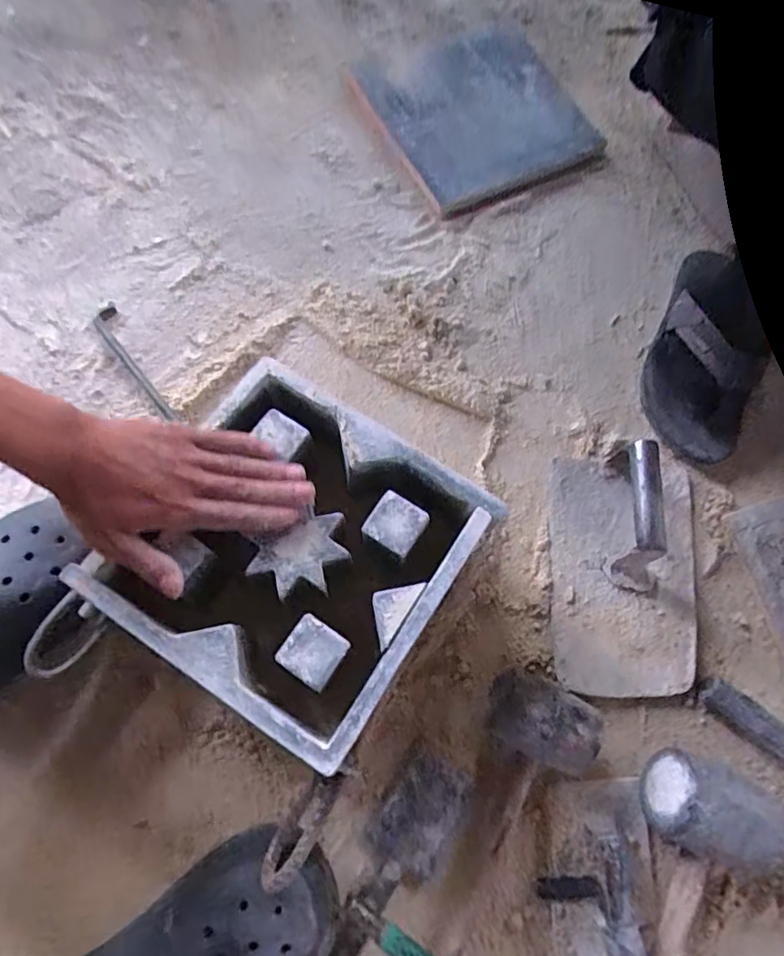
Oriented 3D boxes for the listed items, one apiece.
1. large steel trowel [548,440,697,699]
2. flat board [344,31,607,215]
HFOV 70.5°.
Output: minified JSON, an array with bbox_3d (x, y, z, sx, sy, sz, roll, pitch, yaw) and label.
[{"bbox_3d":[0.227,0.084,0.520,0.144,0.069,0.230,7,72,1],"label":"large steel trowel"},{"bbox_3d":[0.120,-0.493,0.732,0.266,0.021,0.279,-24,74,-9],"label":"flat board"}]

